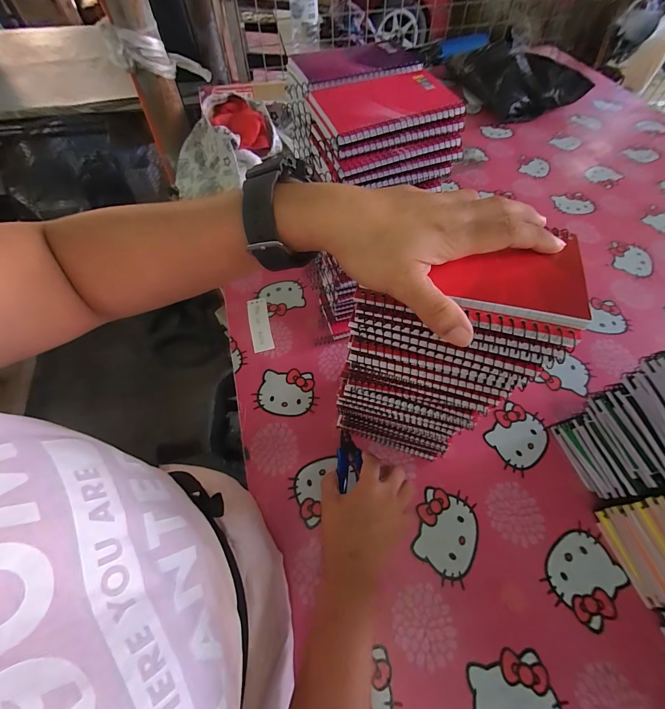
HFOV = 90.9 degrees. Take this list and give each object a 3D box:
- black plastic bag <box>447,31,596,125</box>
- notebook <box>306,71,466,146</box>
[{"bbox_3d":[0.499,-0.782,0.917,0.261,0.098,0.306,-19,61,-12],"label":"black plastic bag"},{"bbox_3d":[0.051,-0.247,0.322,0.133,0.016,0.080,-19,61,-11],"label":"notebook"}]

